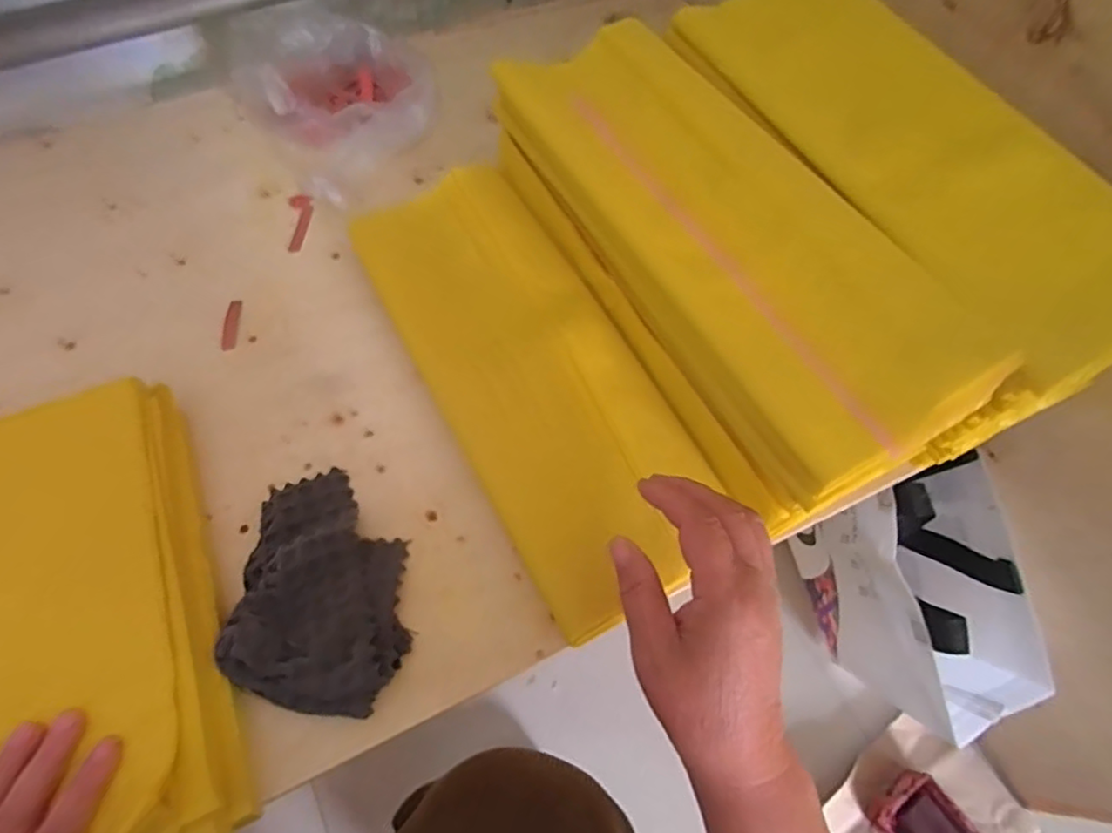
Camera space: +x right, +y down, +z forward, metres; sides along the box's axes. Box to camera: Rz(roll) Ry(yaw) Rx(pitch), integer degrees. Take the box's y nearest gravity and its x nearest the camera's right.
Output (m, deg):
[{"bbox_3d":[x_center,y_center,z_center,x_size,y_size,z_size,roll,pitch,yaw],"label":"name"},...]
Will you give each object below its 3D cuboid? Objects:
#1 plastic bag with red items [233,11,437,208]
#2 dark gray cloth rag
[{"bbox_3d":[-0.194,-0.301,0.567,0.153,0.078,0.177,-33,69,-17],"label":"plastic bag with red items"},{"bbox_3d":[-0.145,0.105,0.390,0.099,0.031,0.147,0,64,-2],"label":"dark gray cloth rag"}]

